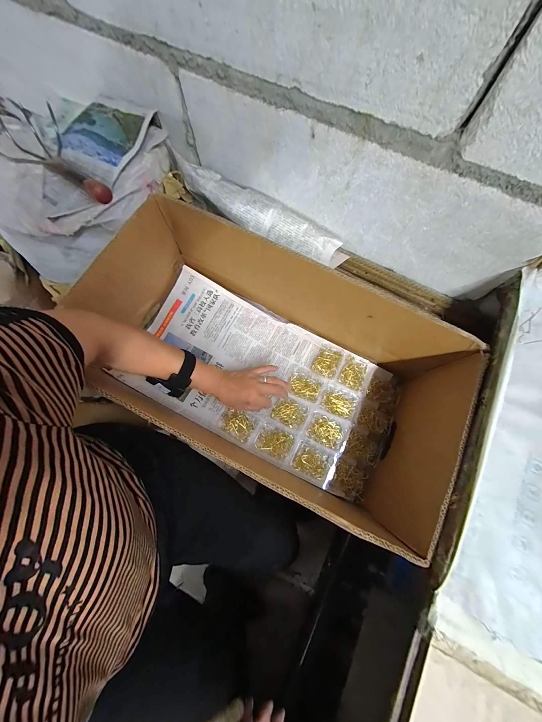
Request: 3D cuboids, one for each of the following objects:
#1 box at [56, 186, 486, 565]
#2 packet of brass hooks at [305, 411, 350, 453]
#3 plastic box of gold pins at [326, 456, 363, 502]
[{"bbox_3d":[-0.007,0.016,0.492,0.619,0.285,0.324,26,75,7],"label":"box"},{"bbox_3d":[0.119,0.147,0.528,0.082,0.011,0.064,27,75,7],"label":"packet of brass hooks"},{"bbox_3d":[0.156,0.240,0.505,0.065,0.015,0.067,24,75,7],"label":"plastic box of gold pins"}]

